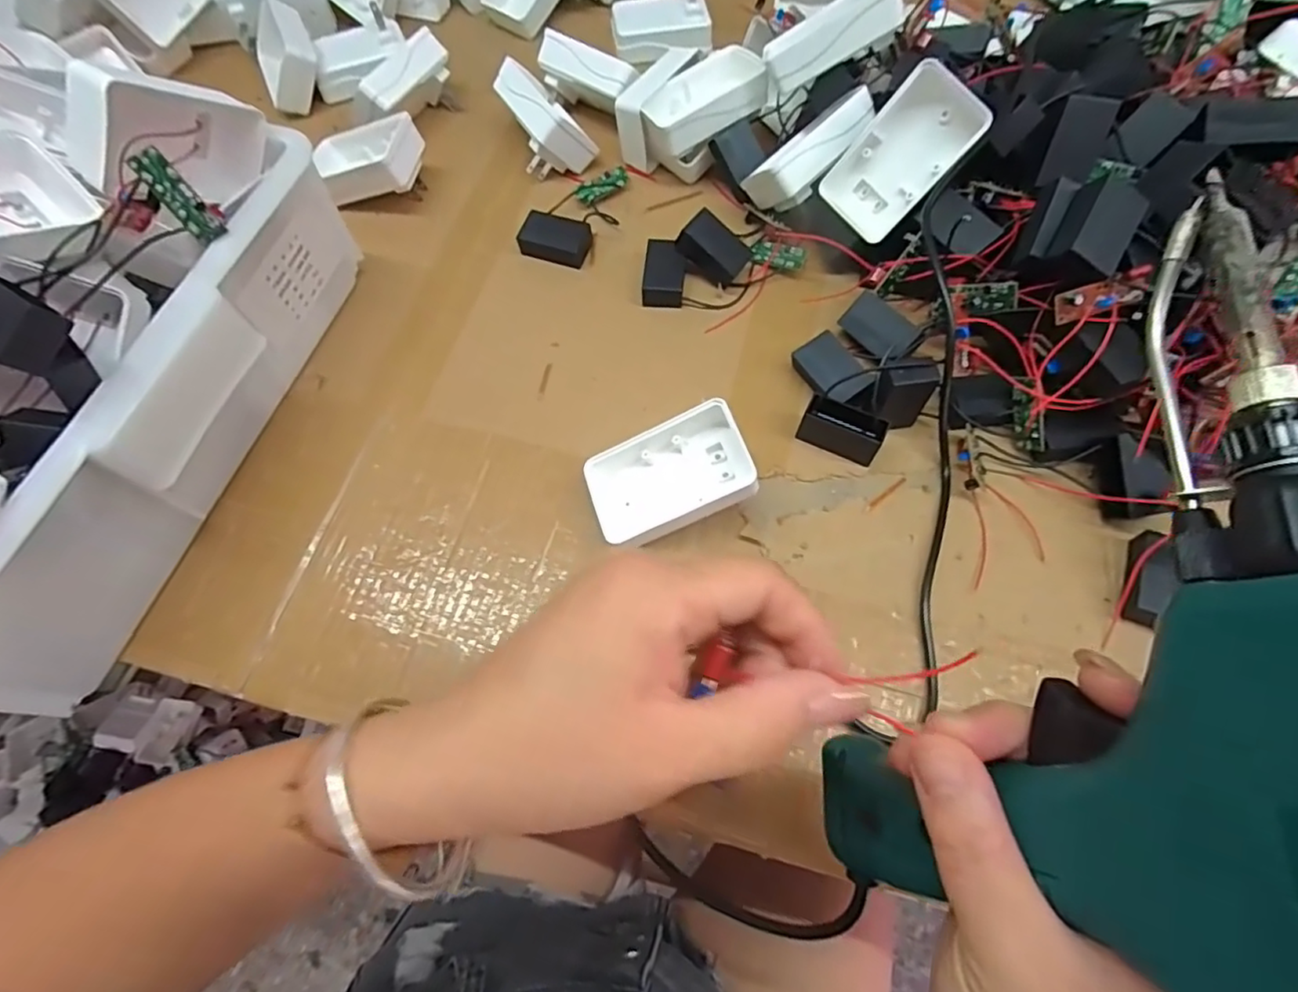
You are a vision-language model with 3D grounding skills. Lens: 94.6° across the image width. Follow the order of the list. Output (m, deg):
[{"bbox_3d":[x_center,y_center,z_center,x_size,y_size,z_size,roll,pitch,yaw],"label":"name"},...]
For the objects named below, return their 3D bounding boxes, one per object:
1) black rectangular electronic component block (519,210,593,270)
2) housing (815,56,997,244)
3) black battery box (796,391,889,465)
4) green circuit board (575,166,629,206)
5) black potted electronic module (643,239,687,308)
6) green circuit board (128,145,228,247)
[{"bbox_3d":[-0.068,-0.187,0.440,0.049,0.019,0.031,17,67,9],"label":"black rectangular electronic component block"},{"bbox_3d":[0.157,-0.212,0.376,0.056,0.091,0.026,41,35,-3],"label":"housing"},{"bbox_3d":[0.116,-0.040,0.360,0.047,0.031,0.016,27,69,13],"label":"black battery box"},{"bbox_3d":[-0.036,-0.240,0.464,0.044,0.009,0.017,-35,70,-13],"label":"green circuit board"},{"bbox_3d":[0.012,-0.157,0.424,0.028,0.020,0.042,4,66,3],"label":"black potted electronic module"},{"bbox_3d":[-0.235,-0.149,0.300,0.006,0.044,0.015,31,69,36],"label":"green circuit board"}]

